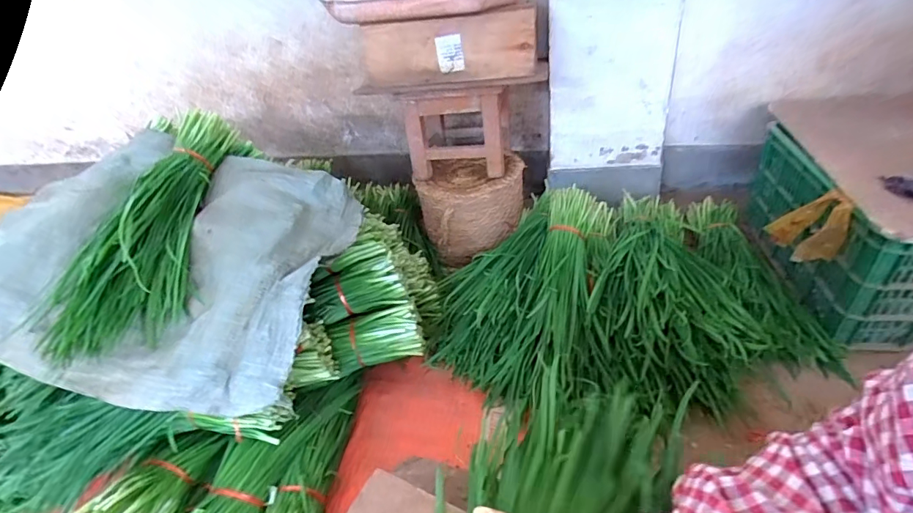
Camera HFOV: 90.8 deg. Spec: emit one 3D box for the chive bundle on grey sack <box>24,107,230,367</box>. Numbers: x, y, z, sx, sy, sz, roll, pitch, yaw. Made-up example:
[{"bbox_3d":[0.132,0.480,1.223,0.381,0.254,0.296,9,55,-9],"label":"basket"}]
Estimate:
[{"bbox_3d":[-0.540,-0.078,0.803,0.204,0.099,0.524,1,58,10],"label":"chive bundle on grey sack"}]

